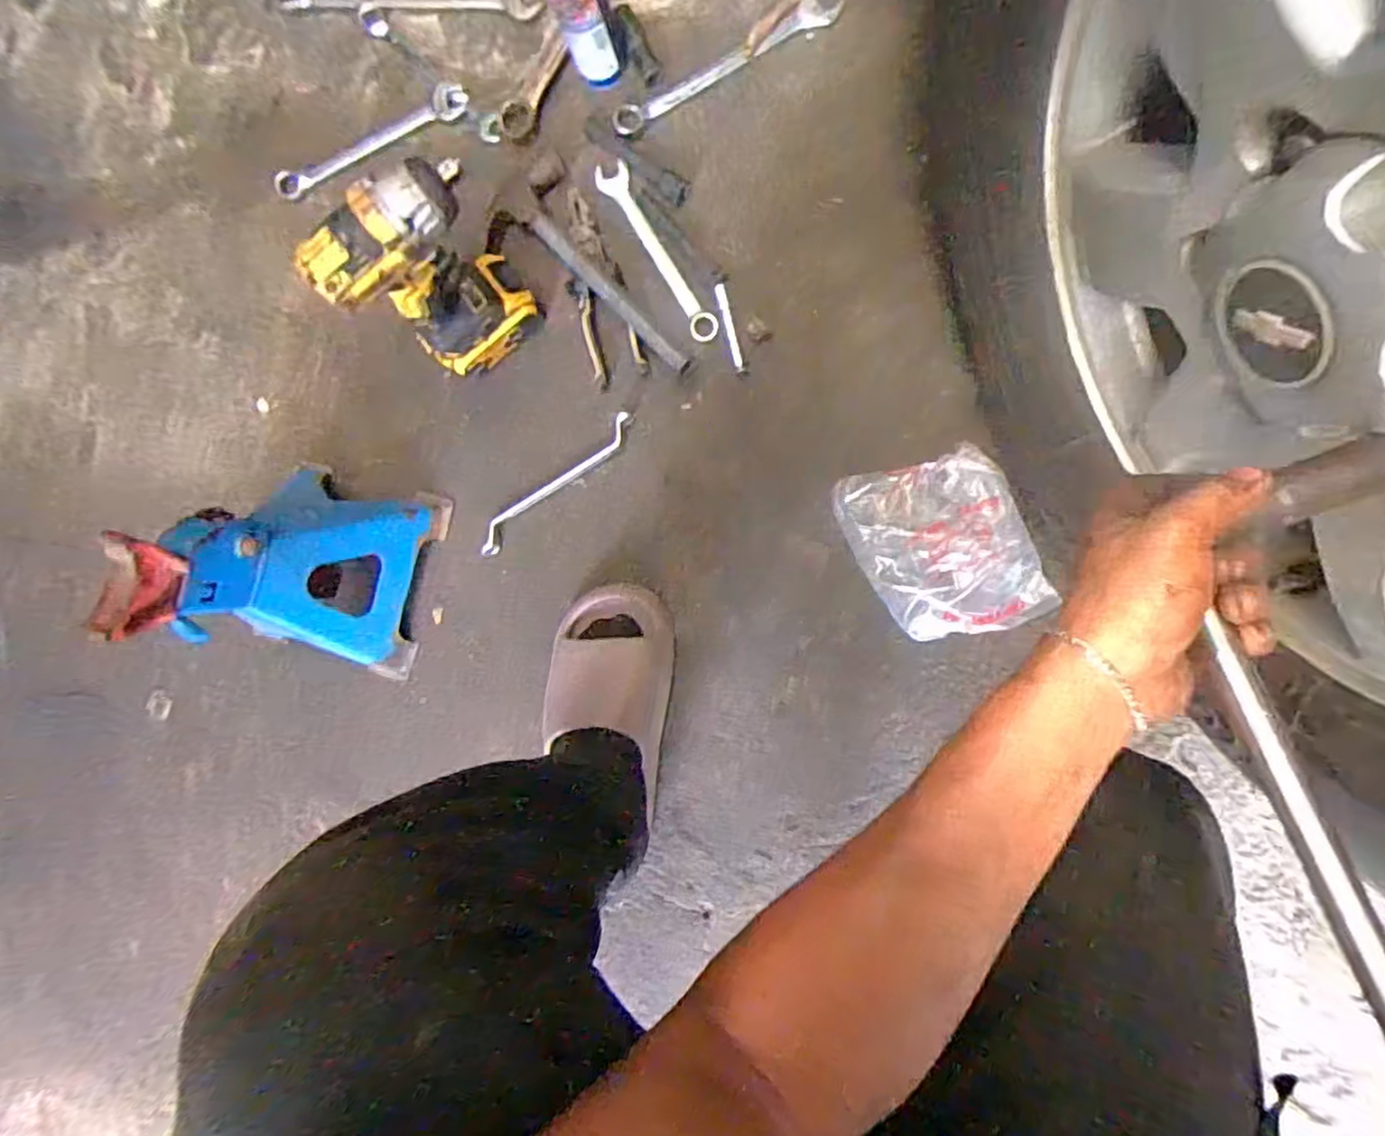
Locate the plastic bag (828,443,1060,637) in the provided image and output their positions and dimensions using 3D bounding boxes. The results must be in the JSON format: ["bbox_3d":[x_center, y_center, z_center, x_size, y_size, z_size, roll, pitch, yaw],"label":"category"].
[{"bbox_3d":[0.238,-0.020,0.676,0.147,0.027,0.182,-23,85,8],"label":"plastic bag"}]

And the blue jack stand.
[{"bbox_3d":[-0.370,0.004,0.637,0.153,0.265,0.195,13,91,9],"label":"blue jack stand"}]

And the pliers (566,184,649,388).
[{"bbox_3d":[-0.098,-0.291,0.726,0.057,0.016,0.207,-16,87,9],"label":"pliers"}]

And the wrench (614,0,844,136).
[{"bbox_3d":[0.033,-0.515,0.723,0.248,0.009,0.040,-28,85,8],"label":"wrench"}]

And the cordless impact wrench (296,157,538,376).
[{"bbox_3d":[-0.221,-0.261,0.632,0.134,0.244,0.072,-42,85,5],"label":"cordless impact wrench"}]

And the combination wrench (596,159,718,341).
[{"bbox_3d":[-0.037,-0.324,0.723,0.032,0.010,0.217,-30,85,8],"label":"combination wrench"}]

